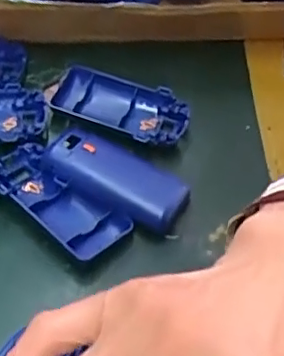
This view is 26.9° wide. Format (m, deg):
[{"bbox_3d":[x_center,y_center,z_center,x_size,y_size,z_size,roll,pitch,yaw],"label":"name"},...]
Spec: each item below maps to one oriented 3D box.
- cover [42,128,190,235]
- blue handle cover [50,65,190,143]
[{"bbox_3d":[-0.016,-0.001,0.378,0.092,0.016,0.043,27,55,17],"label":"cover"},{"bbox_3d":[-0.017,-0.051,0.415,0.097,0.010,0.049,17,53,10],"label":"blue handle cover"}]

